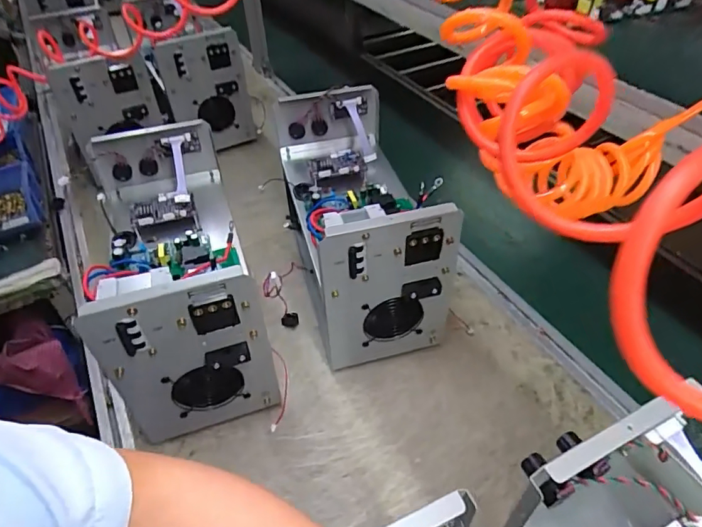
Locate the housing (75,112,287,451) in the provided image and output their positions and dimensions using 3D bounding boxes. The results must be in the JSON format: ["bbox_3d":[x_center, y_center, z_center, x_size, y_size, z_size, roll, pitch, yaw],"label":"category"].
[{"bbox_3d":[-0.248,-0.005,0.688,0.176,0.231,0.381,-15,46,-13],"label":"housing"}]

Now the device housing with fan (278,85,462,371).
[{"bbox_3d":[0.008,-0.070,0.784,0.180,0.280,0.396,-11,45,-9],"label":"device housing with fan"}]

